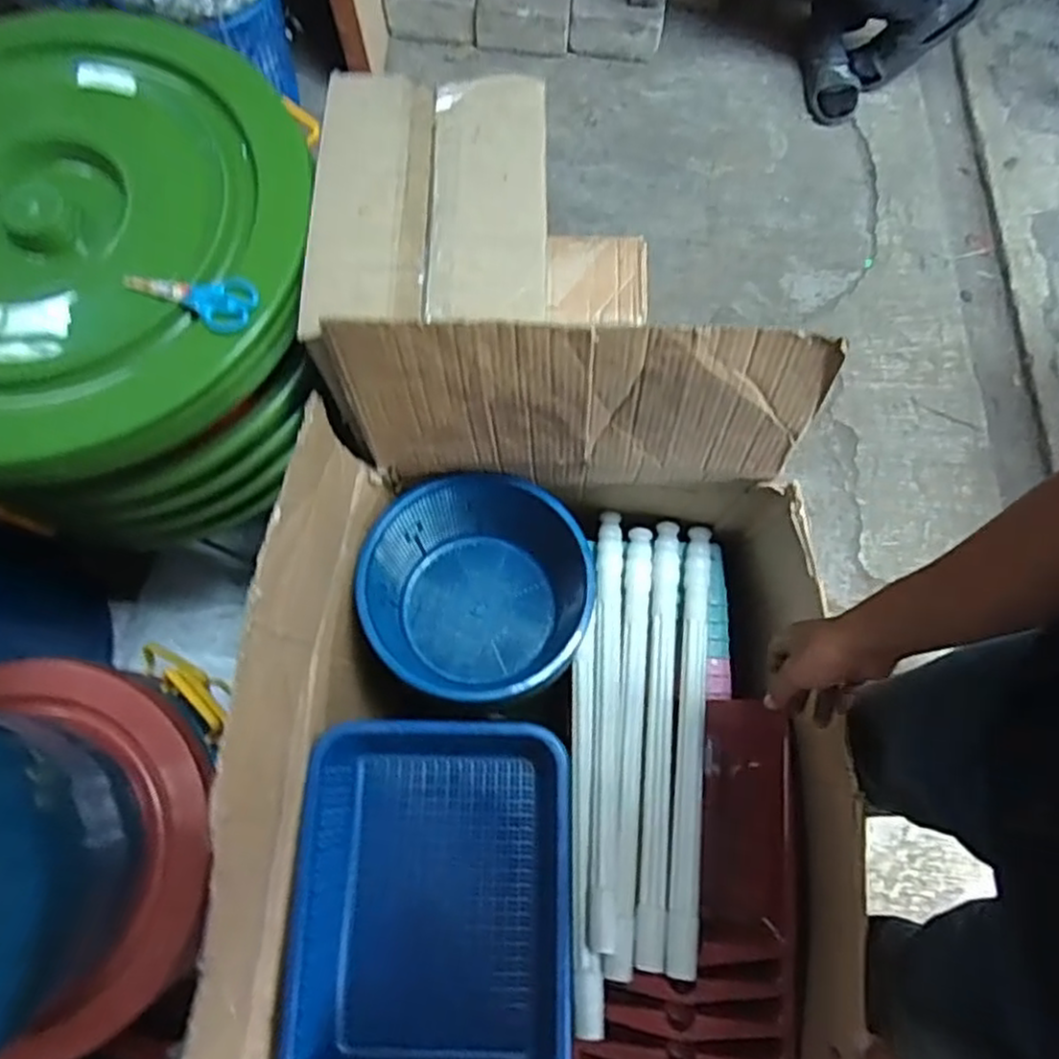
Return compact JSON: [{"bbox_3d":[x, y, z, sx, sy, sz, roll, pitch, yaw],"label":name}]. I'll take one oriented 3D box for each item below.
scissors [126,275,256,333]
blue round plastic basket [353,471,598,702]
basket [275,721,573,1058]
[{"bbox_3d":[-0.298,-0.199,0.639,0.121,0.016,0.046,2,74,2],"label":"scissors"},{"bbox_3d":[-0.063,0.070,0.879,0.244,0.151,0.243,0,74,1],"label":"blue round plastic basket"},{"bbox_3d":[-0.094,0.381,0.748,0.276,0.094,0.354,1,74,1],"label":"basket"}]

